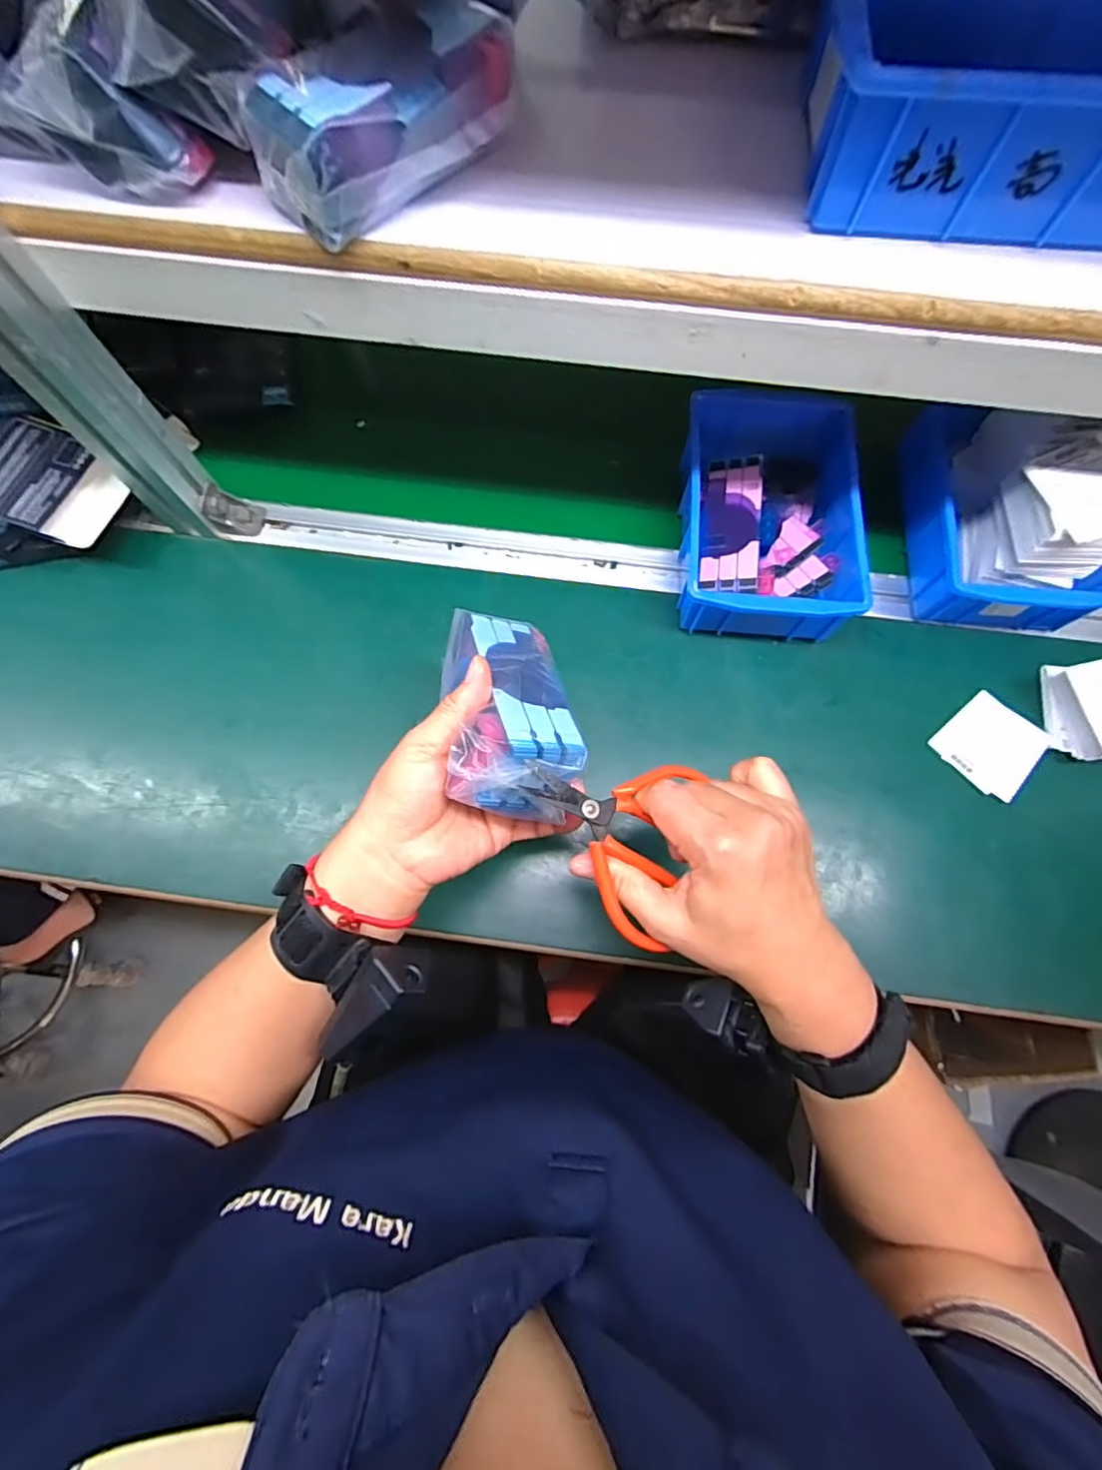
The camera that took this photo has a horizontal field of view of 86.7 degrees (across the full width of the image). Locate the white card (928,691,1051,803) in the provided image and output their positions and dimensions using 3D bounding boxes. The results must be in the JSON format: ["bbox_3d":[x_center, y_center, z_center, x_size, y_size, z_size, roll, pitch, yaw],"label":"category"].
[{"bbox_3d":[0.347,0.008,0.461,0.067,0.008,0.066,39,90,17],"label":"white card"}]

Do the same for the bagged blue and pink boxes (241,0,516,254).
[{"bbox_3d":[-0.077,-0.295,0.280,0.126,0.049,0.055,-38,77,-10],"label":"bagged blue and pink boxes"}]

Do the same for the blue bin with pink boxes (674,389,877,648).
[{"bbox_3d":[0.171,-0.176,0.482,0.135,0.071,0.197,5,74,2],"label":"blue bin with pink boxes"}]

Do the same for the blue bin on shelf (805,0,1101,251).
[{"bbox_3d":[0.227,-0.319,0.284,0.194,0.063,0.141,6,74,2],"label":"blue bin on shelf"}]

